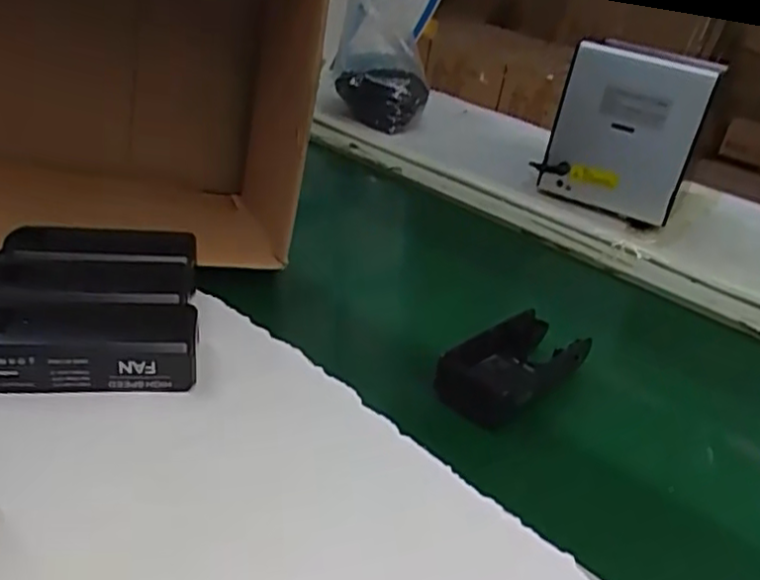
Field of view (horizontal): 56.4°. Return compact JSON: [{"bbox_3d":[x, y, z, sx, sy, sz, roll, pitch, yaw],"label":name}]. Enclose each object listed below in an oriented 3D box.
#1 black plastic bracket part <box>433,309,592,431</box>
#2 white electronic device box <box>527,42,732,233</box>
[{"bbox_3d":[0.083,0.041,0.422,0.045,0.031,0.106,28,35,35],"label":"black plastic bracket part"},{"bbox_3d":[0.211,-0.134,0.616,0.120,0.158,0.026,19,42,9],"label":"white electronic device box"}]

